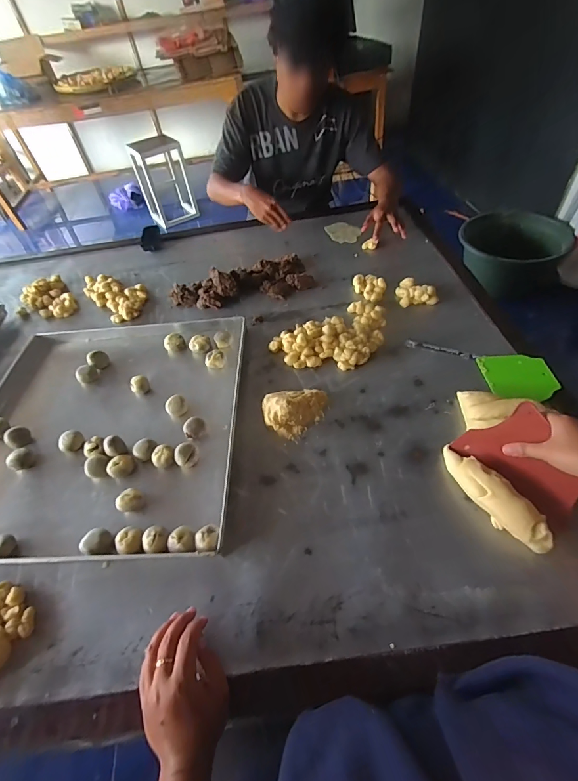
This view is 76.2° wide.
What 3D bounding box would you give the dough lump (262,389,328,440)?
[{"bbox_3d":[0.015,0.035,0.659,0.121,0.037,0.089,-12,50,-2],"label":"dough lump"}]

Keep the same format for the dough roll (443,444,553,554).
[{"bbox_3d":[0.287,0.144,0.522,0.040,0.037,0.176,-27,52,-15],"label":"dough roll"}]

